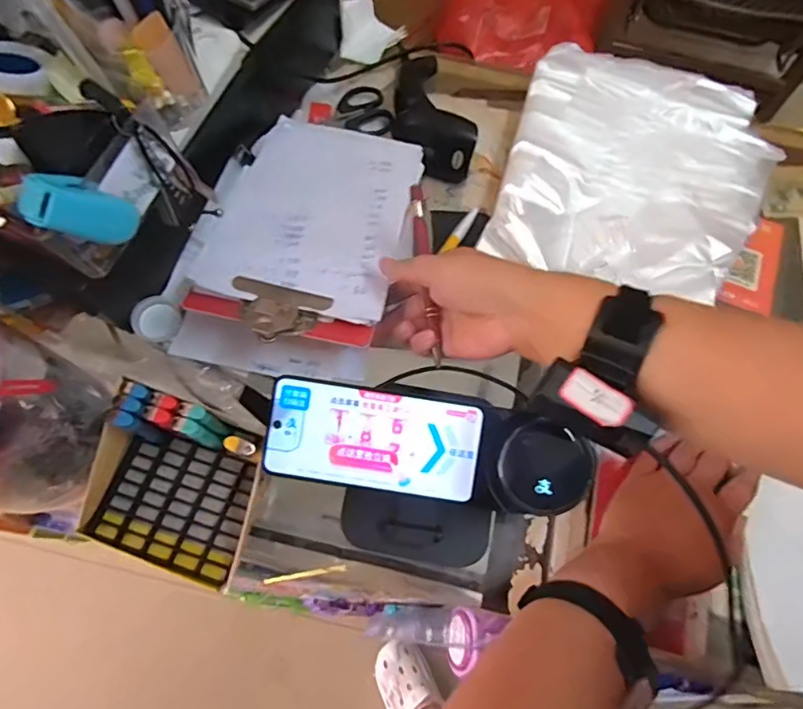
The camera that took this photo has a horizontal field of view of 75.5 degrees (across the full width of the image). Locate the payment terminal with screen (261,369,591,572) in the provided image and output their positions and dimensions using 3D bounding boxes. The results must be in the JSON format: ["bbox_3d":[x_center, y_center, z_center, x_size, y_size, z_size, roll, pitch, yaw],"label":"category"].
[{"bbox_3d":[0.010,0.100,0.409,0.227,0.103,0.113,8,69,0],"label":"payment terminal with screen"}]

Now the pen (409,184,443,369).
[{"bbox_3d":[0.020,-0.060,0.407,0.011,0.013,0.139,-8,95,-6],"label":"pen"}]

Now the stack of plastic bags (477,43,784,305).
[{"bbox_3d":[0.245,-0.170,0.542,0.269,0.065,0.273,18,70,4],"label":"stack of plastic bags"}]

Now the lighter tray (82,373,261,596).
[{"bbox_3d":[-0.181,0.105,0.414,0.127,0.085,0.118,20,70,5],"label":"lighter tray"}]

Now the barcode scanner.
[{"bbox_3d":[0.022,-0.270,0.569,0.077,0.056,0.177,-12,71,-7],"label":"barcode scanner"}]

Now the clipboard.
[{"bbox_3d":[-0.076,-0.122,0.468,0.167,0.026,0.250,8,58,0],"label":"clipboard"}]

